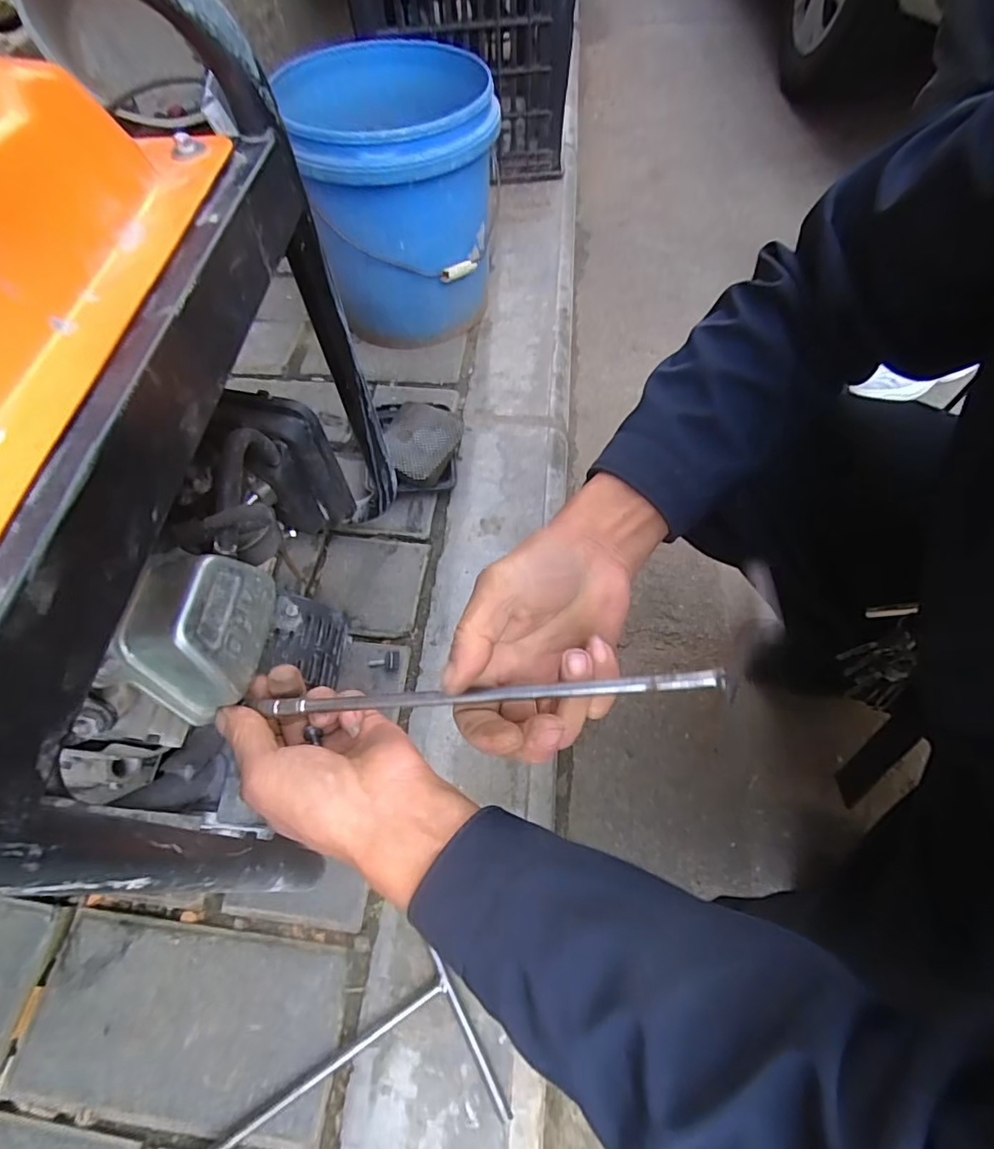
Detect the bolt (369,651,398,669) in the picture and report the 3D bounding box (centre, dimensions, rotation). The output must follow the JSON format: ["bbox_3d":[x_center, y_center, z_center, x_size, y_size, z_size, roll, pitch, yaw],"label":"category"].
[{"bbox_3d":[-0.112,0.087,0.527,0.030,0.017,0.017,-4,60,0],"label":"bolt"}]

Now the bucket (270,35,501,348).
[{"bbox_3d":[-0.114,-0.476,0.699,0.219,0.266,0.256,-7,60,-2],"label":"bucket"}]

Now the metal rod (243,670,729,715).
[{"bbox_3d":[-0.018,0.065,0.291,0.266,0.005,0.010,-7,59,15],"label":"metal rod"}]

